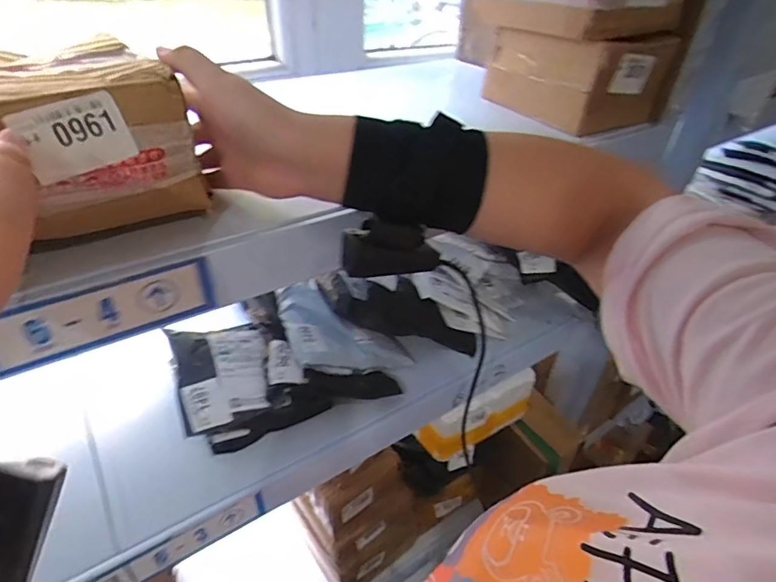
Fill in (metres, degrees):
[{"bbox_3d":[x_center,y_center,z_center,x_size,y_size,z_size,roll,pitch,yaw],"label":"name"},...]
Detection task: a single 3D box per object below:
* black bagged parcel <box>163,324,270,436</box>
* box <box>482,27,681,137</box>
[{"bbox_3d":[-0.192,0.088,0.568,0.106,0.037,0.145,-15,41,-23],"label":"black bagged parcel"},{"bbox_3d":[0.225,-0.259,0.576,0.126,0.094,0.169,-15,41,-23],"label":"box"}]

